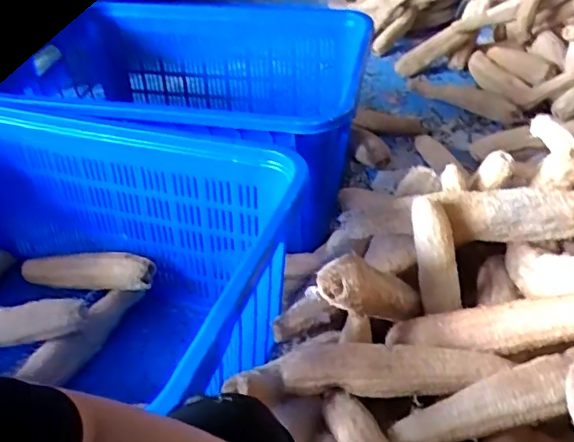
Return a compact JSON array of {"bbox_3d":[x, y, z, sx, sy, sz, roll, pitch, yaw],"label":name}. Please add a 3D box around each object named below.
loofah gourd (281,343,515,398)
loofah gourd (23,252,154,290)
[{"bbox_3d":[0.155,0.212,0.800,0.327,0.060,0.076,0,66,12],"label":"loofah gourd"},{"bbox_3d":[-0.424,0.109,1.177,0.340,0.064,0.055,-2,36,23],"label":"loofah gourd"}]

